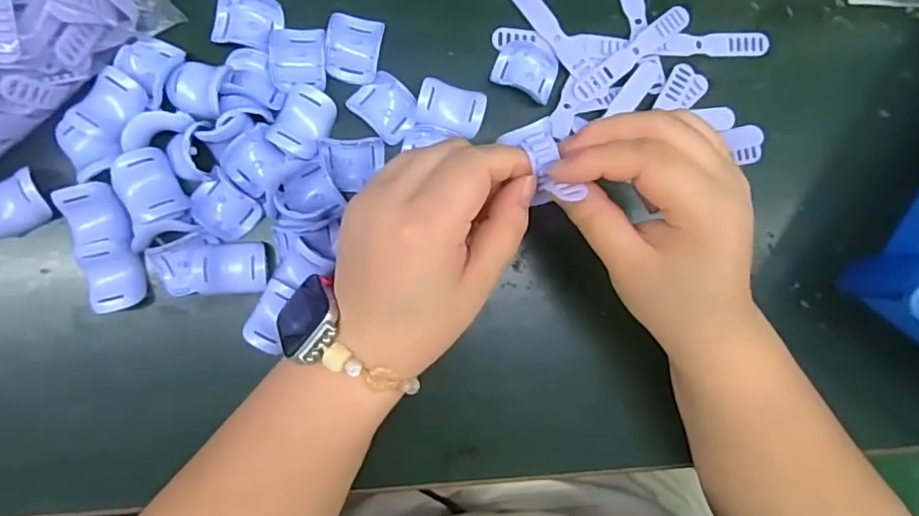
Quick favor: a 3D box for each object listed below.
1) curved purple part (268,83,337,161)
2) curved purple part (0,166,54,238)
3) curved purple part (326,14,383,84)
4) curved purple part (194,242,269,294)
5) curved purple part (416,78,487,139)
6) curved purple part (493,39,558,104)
[{"bbox_3d":[-0.090,-0.079,0.330,0.030,0.009,0.039,23,87,-5],"label":"curved purple part"},{"bbox_3d":[-0.246,-0.028,0.318,0.036,0.024,0.026,-21,91,-6],"label":"curved purple part"},{"bbox_3d":[-0.061,-0.123,0.334,0.030,0.009,0.037,9,88,-6],"label":"curved purple part"},{"bbox_3d":[-0.129,0.006,0.324,0.039,0.010,0.028,-3,89,-6],"label":"curved purple part"},{"bbox_3d":[-0.005,-0.087,0.339,0.039,0.013,0.026,16,87,-6],"label":"curved purple part"},{"bbox_3d":[0.042,-0.116,0.350,0.038,0.012,0.034,18,87,-6],"label":"curved purple part"}]

